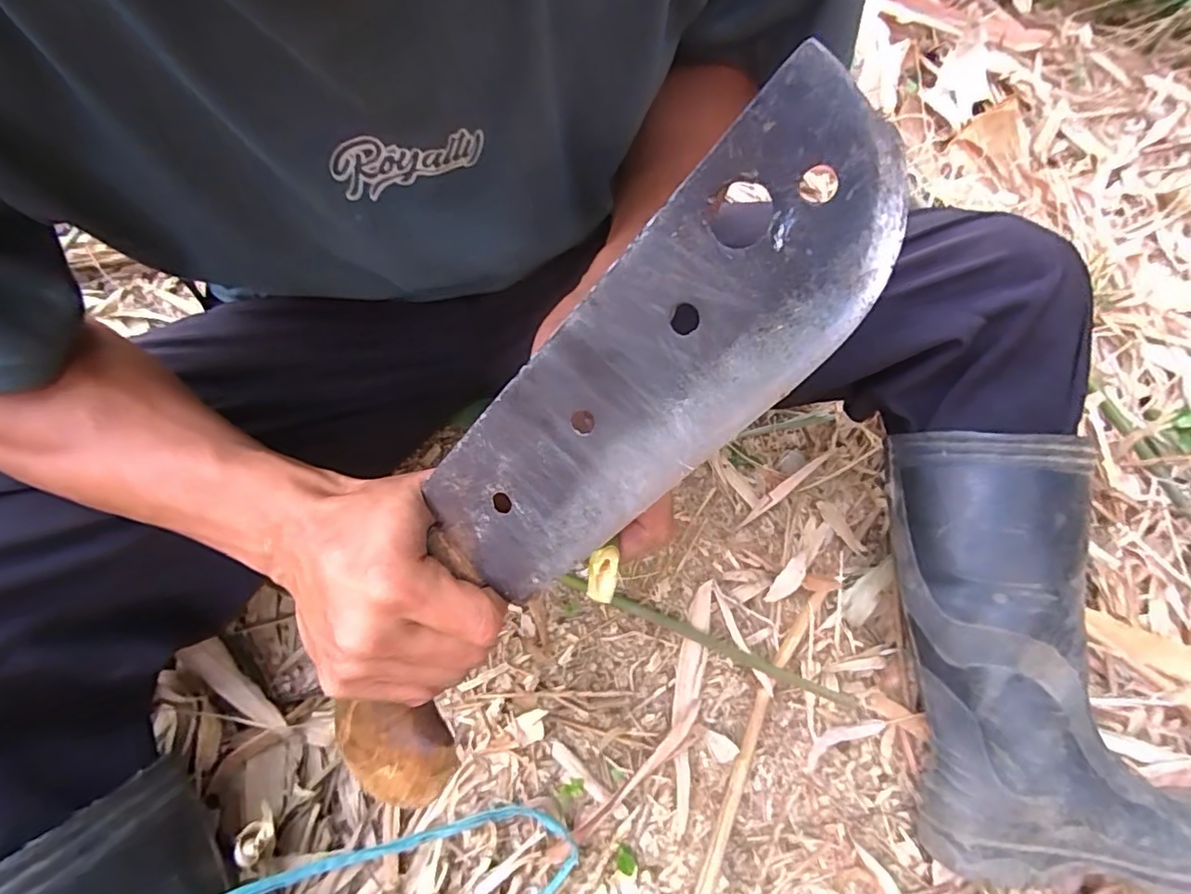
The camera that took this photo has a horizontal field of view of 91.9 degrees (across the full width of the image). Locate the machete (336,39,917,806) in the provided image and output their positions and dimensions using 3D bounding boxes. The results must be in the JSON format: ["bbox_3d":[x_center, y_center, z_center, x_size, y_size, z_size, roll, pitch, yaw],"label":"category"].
[{"bbox_3d":[-0.026,0.030,0.234,0.078,0.022,0.349,49,118,21],"label":"machete"}]

